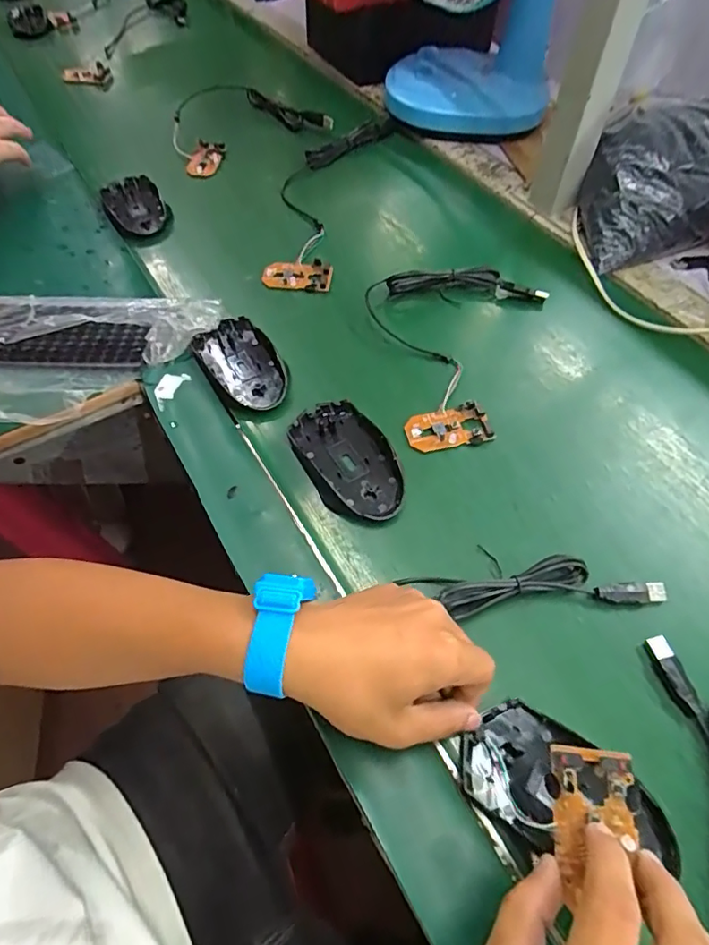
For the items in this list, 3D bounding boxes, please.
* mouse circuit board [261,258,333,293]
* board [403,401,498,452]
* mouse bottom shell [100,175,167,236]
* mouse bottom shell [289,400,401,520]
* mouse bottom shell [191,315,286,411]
[{"bbox_3d":[-0.057,-0.197,0.526,0.066,0.006,0.032,6,77,2],"label":"mouse circuit board"},{"bbox_3d":[0.075,-0.035,0.424,0.065,0.014,0.036,-11,60,-7],"label":"board"},{"bbox_3d":[-0.247,-0.301,0.593,0.059,0.015,0.111,-25,58,-10],"label":"mouse bottom shell"},{"bbox_3d":[-0.006,-0.010,0.403,0.064,0.018,0.109,-22,62,-14],"label":"mouse bottom shell"},{"bbox_3d":[-0.096,-0.097,0.459,0.060,0.016,0.104,-30,64,-17],"label":"mouse bottom shell"}]

